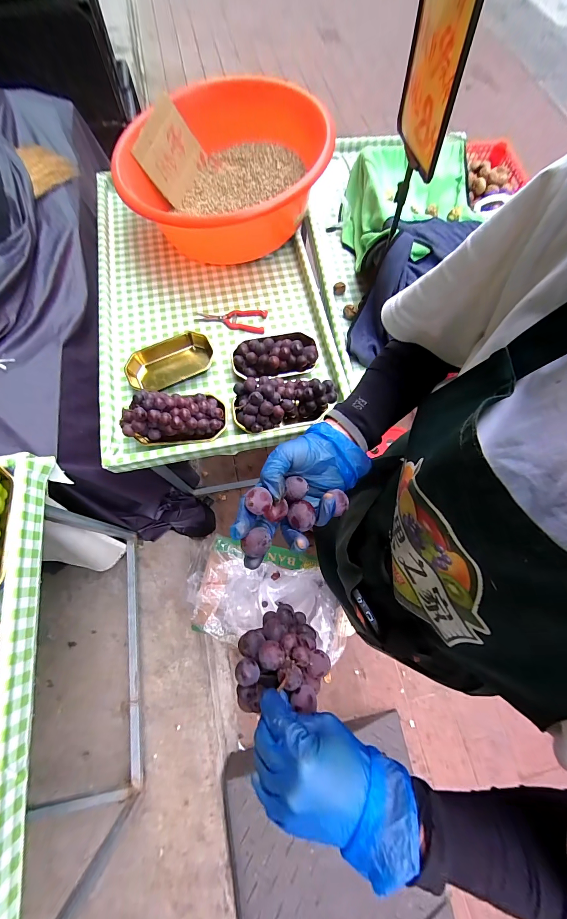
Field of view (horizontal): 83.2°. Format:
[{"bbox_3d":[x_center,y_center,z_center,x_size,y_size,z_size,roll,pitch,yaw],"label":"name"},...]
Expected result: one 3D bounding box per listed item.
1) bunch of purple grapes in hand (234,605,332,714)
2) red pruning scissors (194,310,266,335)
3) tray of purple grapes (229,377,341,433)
[{"bbox_3d":[-0.003,0.212,0.352,0.092,0.103,0.079,-8,71,-2],"label":"bunch of purple grapes in hand"},{"bbox_3d":[-0.149,-0.399,0.900,0.197,0.013,0.079,8,71,3],"label":"red pruning scissors"},{"bbox_3d":[-0.002,-0.146,0.758,0.236,0.099,0.135,-11,71,-3],"label":"tray of purple grapes"}]

